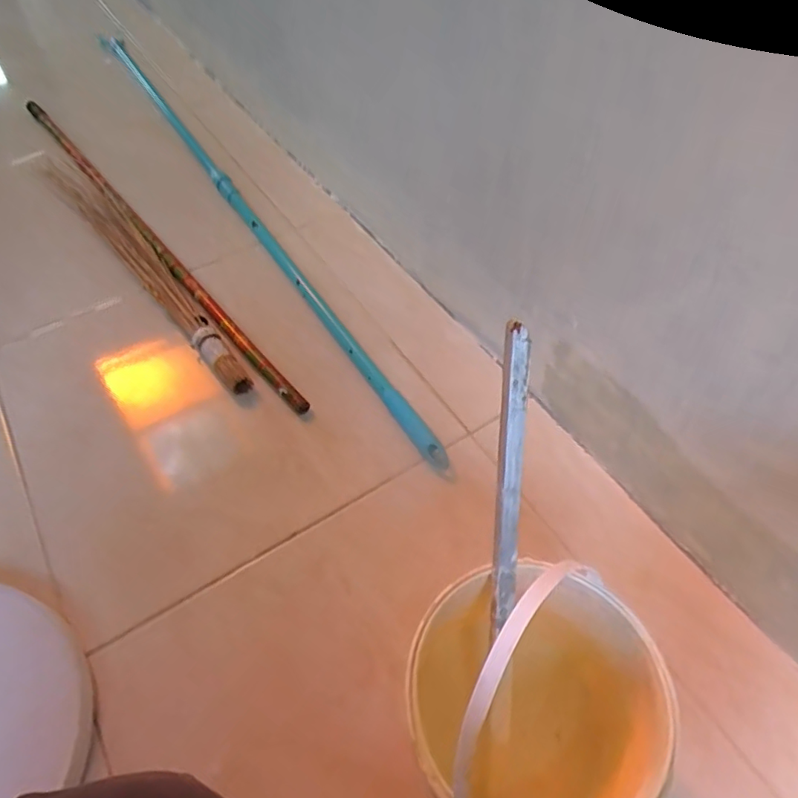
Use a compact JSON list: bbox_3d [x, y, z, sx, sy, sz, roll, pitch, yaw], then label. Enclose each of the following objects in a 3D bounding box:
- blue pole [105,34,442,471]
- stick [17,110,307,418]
[{"bbox_3d":[-0.335,-0.415,1.049,0.036,0.027,1.430,-28,59,-17],"label":"blue pole"},{"bbox_3d":[-0.451,-0.301,0.972,0.026,0.033,0.994,-35,61,-20],"label":"stick"}]

